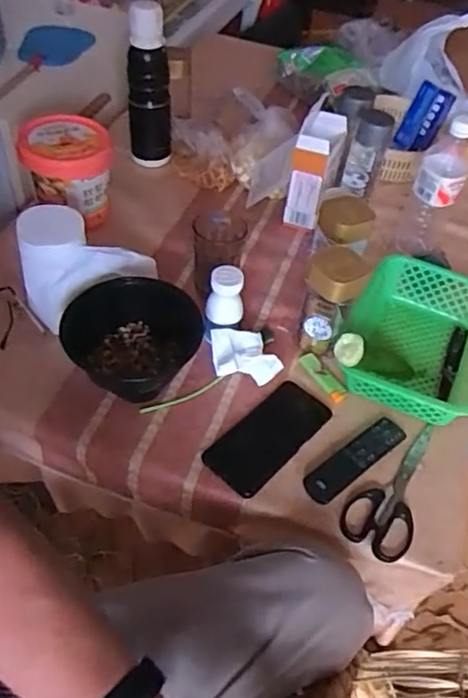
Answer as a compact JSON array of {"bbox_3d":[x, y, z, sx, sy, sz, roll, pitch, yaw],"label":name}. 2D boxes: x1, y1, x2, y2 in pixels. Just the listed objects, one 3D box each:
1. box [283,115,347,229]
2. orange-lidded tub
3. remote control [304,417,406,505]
[{"bbox_3d":[0.129,-0.288,0.946,0.060,0.152,0.106,19,50,10],"label":"box"},{"bbox_3d":[-0.250,-0.273,0.906,0.130,0.125,0.131,-7,51,-11],"label":"orange-lidded tub"},{"bbox_3d":[0.143,0.126,0.684,0.149,0.014,0.037,-30,58,-27],"label":"remote control"}]

